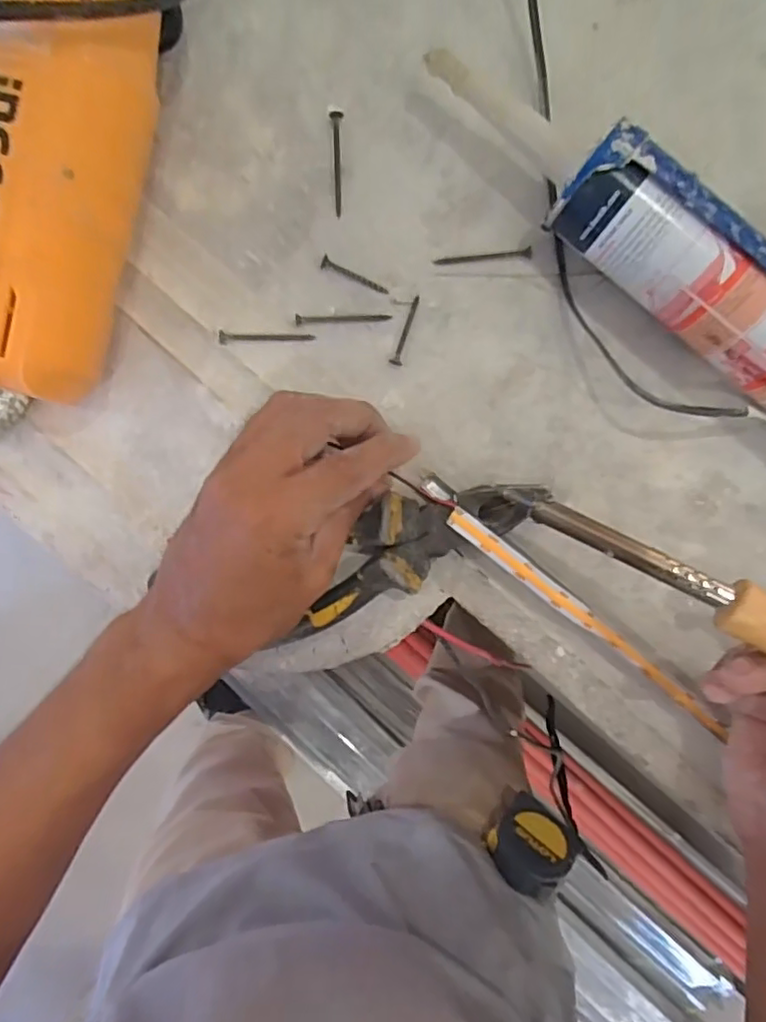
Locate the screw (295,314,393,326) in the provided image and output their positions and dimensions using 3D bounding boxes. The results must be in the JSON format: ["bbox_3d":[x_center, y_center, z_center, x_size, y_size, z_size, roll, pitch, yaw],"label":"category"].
[{"bbox_3d":[-0.020,-0.097,0.312,0.047,0.004,0.005,0,95,1],"label":"screw"}]

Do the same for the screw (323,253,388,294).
[{"bbox_3d":[-0.014,-0.118,0.310,0.036,0.004,0.006,24,95,-1],"label":"screw"}]

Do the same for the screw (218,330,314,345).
[{"bbox_3d":[-0.059,-0.088,0.314,0.048,0.004,0.006,-1,95,1],"label":"screw"}]

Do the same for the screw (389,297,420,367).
[{"bbox_3d":[0.013,-0.091,0.313,0.006,0.004,0.036,22,95,-1],"label":"screw"}]

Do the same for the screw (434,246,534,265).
[{"bbox_3d":[0.050,-0.126,0.309,0.048,0.004,0.004,-5,95,2],"label":"screw"}]

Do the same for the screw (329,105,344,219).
[{"bbox_3d":[-0.022,-0.173,0.307,0.007,0.004,0.052,-2,95,1],"label":"screw"}]

